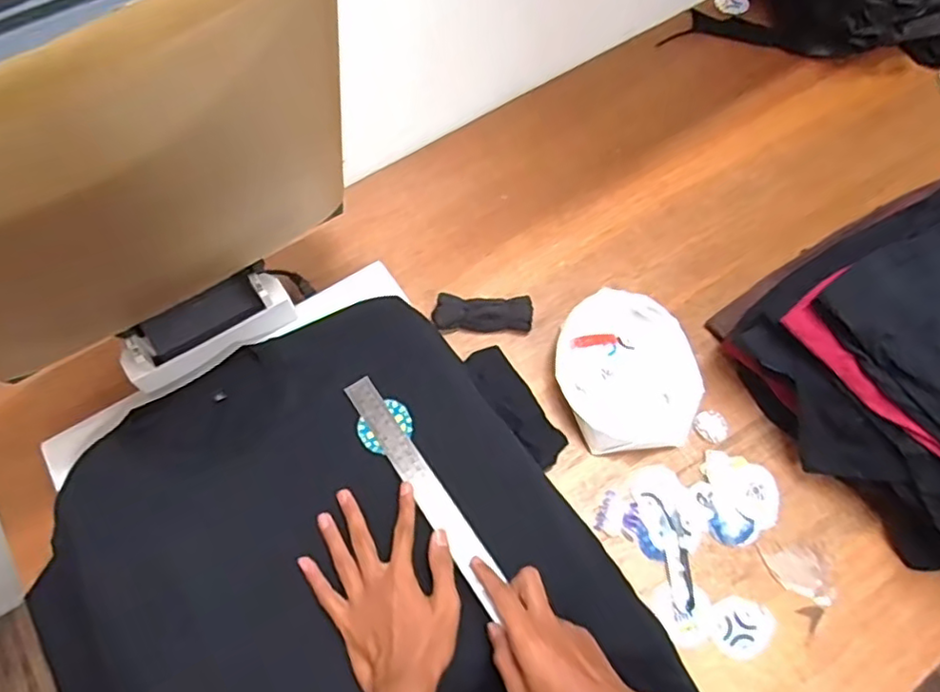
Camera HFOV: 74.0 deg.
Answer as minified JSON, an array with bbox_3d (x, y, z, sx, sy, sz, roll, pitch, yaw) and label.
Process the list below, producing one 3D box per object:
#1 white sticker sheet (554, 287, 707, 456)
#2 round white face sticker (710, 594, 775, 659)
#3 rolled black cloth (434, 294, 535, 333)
[{"bbox_3d":[0.190,0.030,0.765,0.160,0.047,0.200,-19,67,-8],"label":"white sticker sheet"},{"bbox_3d":[0.292,0.300,0.668,0.067,0.004,0.059,-24,68,-10],"label":"round white face sticker"},{"bbox_3d":[0.017,-0.041,0.810,0.124,0.036,0.041,-1,66,0],"label":"rolled black cloth"}]

